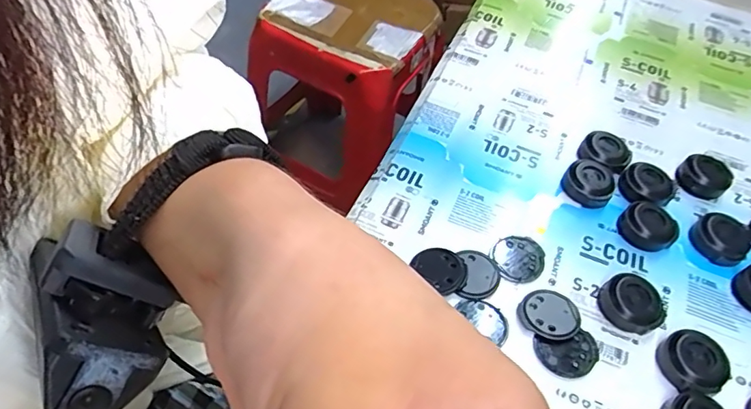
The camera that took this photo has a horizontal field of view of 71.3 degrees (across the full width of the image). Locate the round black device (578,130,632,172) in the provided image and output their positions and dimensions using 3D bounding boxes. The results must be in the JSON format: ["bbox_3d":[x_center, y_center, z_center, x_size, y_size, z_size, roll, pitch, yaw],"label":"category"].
[{"bbox_3d":[0.149,-0.033,0.341,0.031,0.016,0.031,28,55,16],"label":"round black device"}]

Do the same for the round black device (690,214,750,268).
[{"bbox_3d":[0.201,0.020,0.304,0.029,0.012,0.029,3,52,-3],"label":"round black device"}]

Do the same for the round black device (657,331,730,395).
[{"bbox_3d":[0.154,0.078,0.255,0.026,0.016,0.029,-16,55,-17],"label":"round black device"}]

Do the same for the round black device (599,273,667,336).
[{"bbox_3d":[0.134,0.052,0.275,0.026,0.012,0.031,-30,60,-25],"label":"round black device"}]

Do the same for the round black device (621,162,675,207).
[{"bbox_3d":[0.168,-0.011,0.325,0.030,0.013,0.027,37,58,22],"label":"round black device"}]

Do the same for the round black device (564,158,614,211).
[{"bbox_3d":[0.131,-0.013,0.324,0.024,0.015,0.032,-1,52,-6],"label":"round black device"}]

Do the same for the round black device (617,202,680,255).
[{"bbox_3d":[0.159,0.013,0.306,0.029,0.012,0.030,3,52,-3],"label":"round black device"}]

